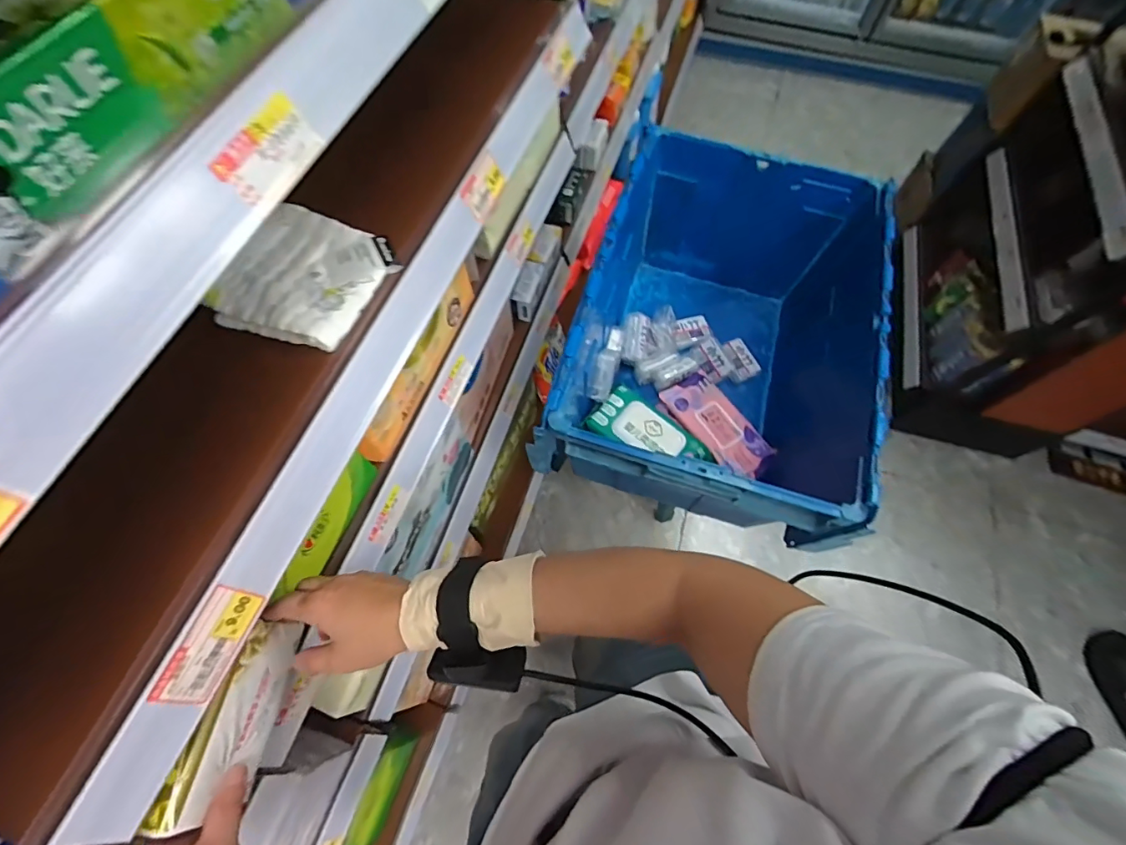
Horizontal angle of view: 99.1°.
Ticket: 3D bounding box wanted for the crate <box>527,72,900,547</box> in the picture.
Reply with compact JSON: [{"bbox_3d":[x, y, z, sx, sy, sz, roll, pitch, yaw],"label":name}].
[{"bbox_3d":[0.259,-0.143,0.823,0.437,0.324,0.621,17,66,7],"label":"crate"}]

